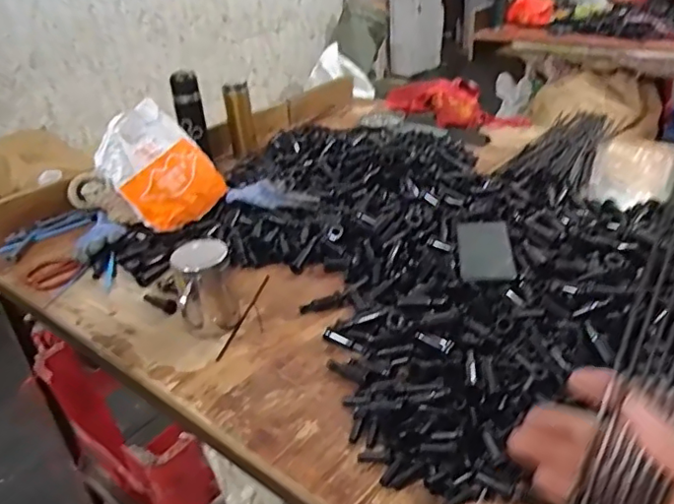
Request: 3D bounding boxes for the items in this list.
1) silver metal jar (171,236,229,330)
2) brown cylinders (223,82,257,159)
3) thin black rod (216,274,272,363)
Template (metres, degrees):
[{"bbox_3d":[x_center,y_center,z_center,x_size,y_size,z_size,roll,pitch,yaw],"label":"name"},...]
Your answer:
[{"bbox_3d":[-0.190,0.047,0.822,0.081,0.106,0.093,-11,31,-10],"label":"silver metal jar"},{"bbox_3d":[-0.242,-0.334,1.422,0.065,0.168,0.054,-11,31,-10],"label":"brown cylinders"},{"bbox_3d":[-0.141,0.098,0.870,0.010,0.006,0.206,3,33,15],"label":"thin black rod"}]

